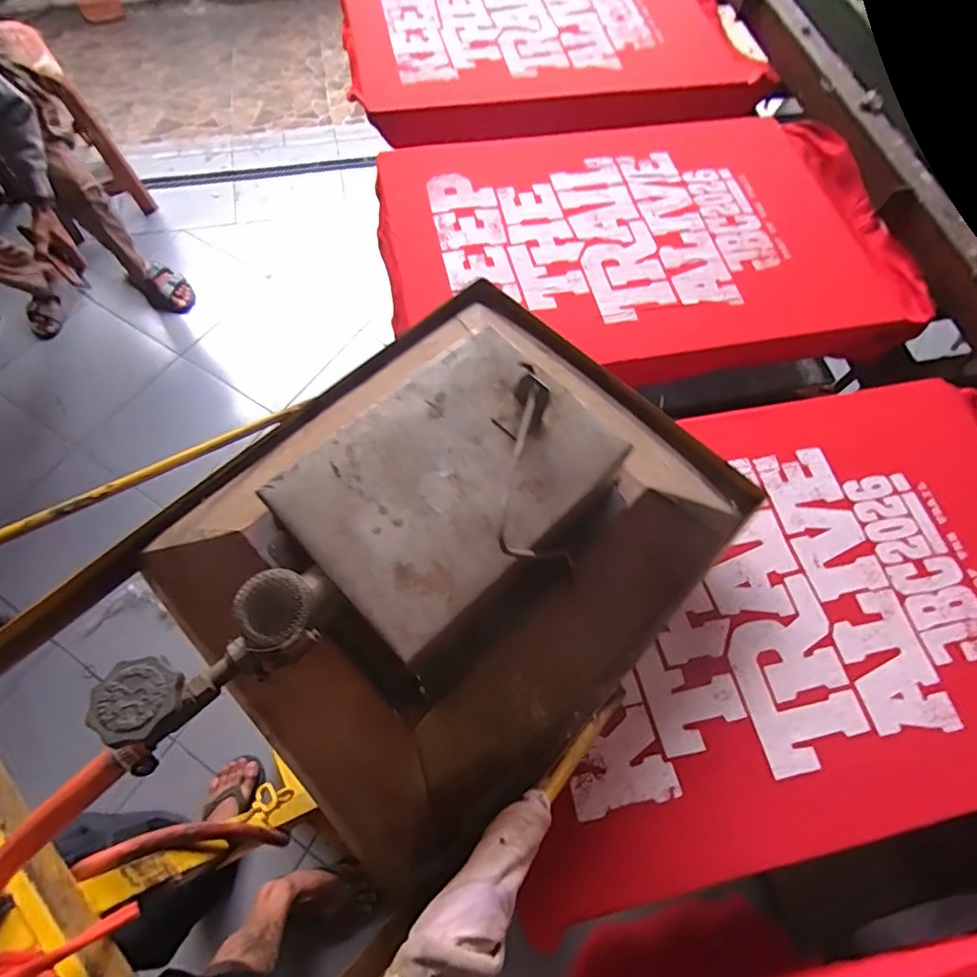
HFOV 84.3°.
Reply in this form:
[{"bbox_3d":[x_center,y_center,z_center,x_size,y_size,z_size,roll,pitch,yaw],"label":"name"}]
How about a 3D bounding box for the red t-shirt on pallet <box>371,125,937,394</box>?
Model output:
[{"bbox_3d":[0.209,-0.311,0.704,0.680,0.052,0.459,-7,67,-5],"label":"red t-shirt on pallet"}]

